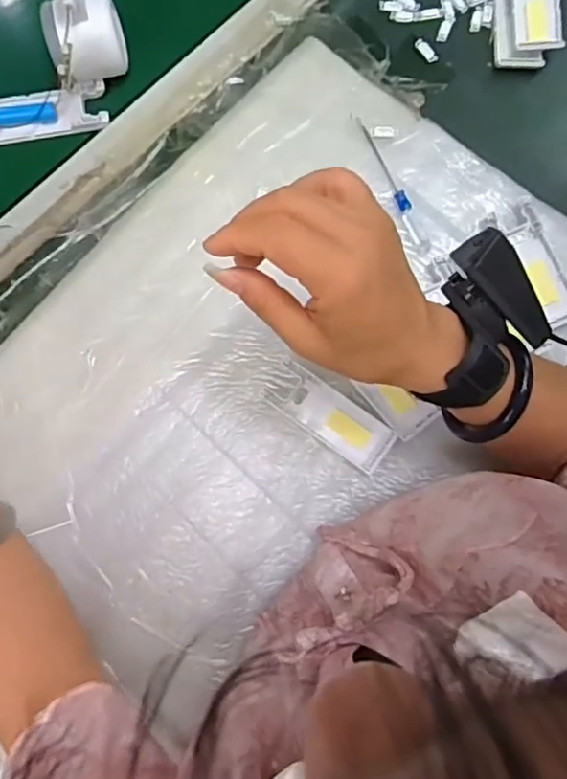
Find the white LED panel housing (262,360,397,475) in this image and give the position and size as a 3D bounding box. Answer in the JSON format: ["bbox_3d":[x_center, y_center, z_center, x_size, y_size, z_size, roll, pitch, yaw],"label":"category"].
[{"bbox_3d":[0.036,0.020,0.449,0.100,0.008,0.038,36,85,6],"label":"white LED panel housing"}]

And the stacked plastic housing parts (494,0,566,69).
[{"bbox_3d":[0.213,-0.344,0.498,0.055,0.021,0.127,1,83,2],"label":"stacked plastic housing parts"}]

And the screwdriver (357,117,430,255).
[{"bbox_3d":[0.089,-0.168,0.469,0.010,0.008,0.126,-23,83,-1],"label":"screwdriver"}]

